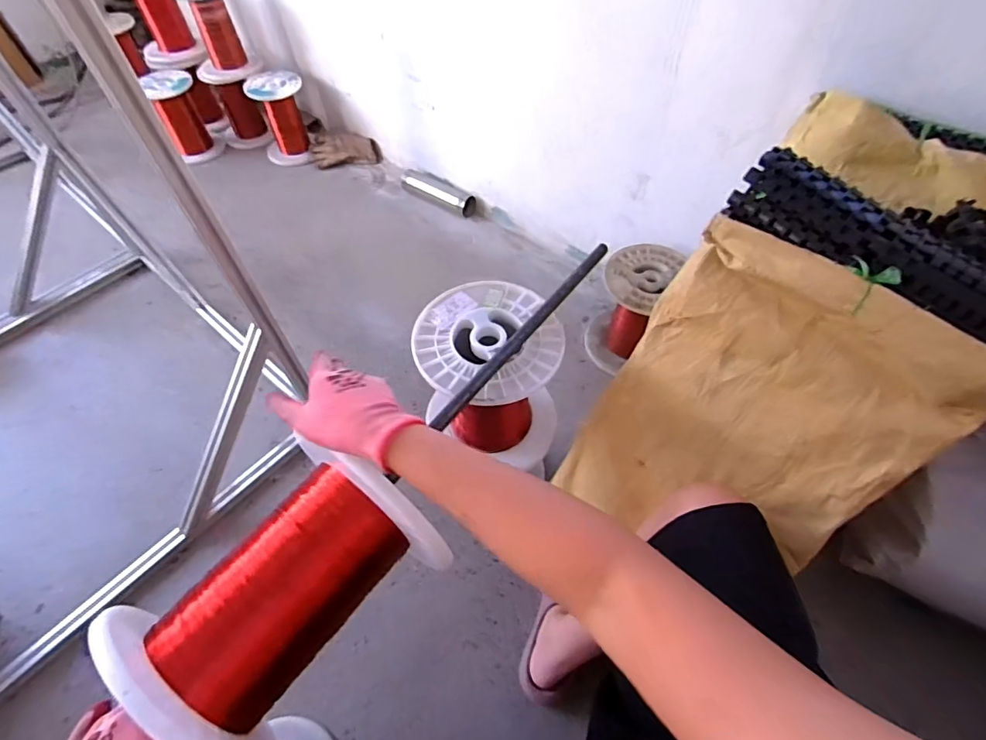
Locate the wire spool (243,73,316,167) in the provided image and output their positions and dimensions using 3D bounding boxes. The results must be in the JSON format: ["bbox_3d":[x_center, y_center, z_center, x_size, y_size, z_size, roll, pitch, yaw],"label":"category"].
[{"bbox_3d":[-0.685,-0.817,1.635,0.172,0.229,0.166,-19,57,-12],"label":"wire spool"}]

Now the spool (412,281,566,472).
[{"bbox_3d":[-0.004,0.020,0.751,0.189,0.222,0.196,0,55,1],"label":"spool"}]

